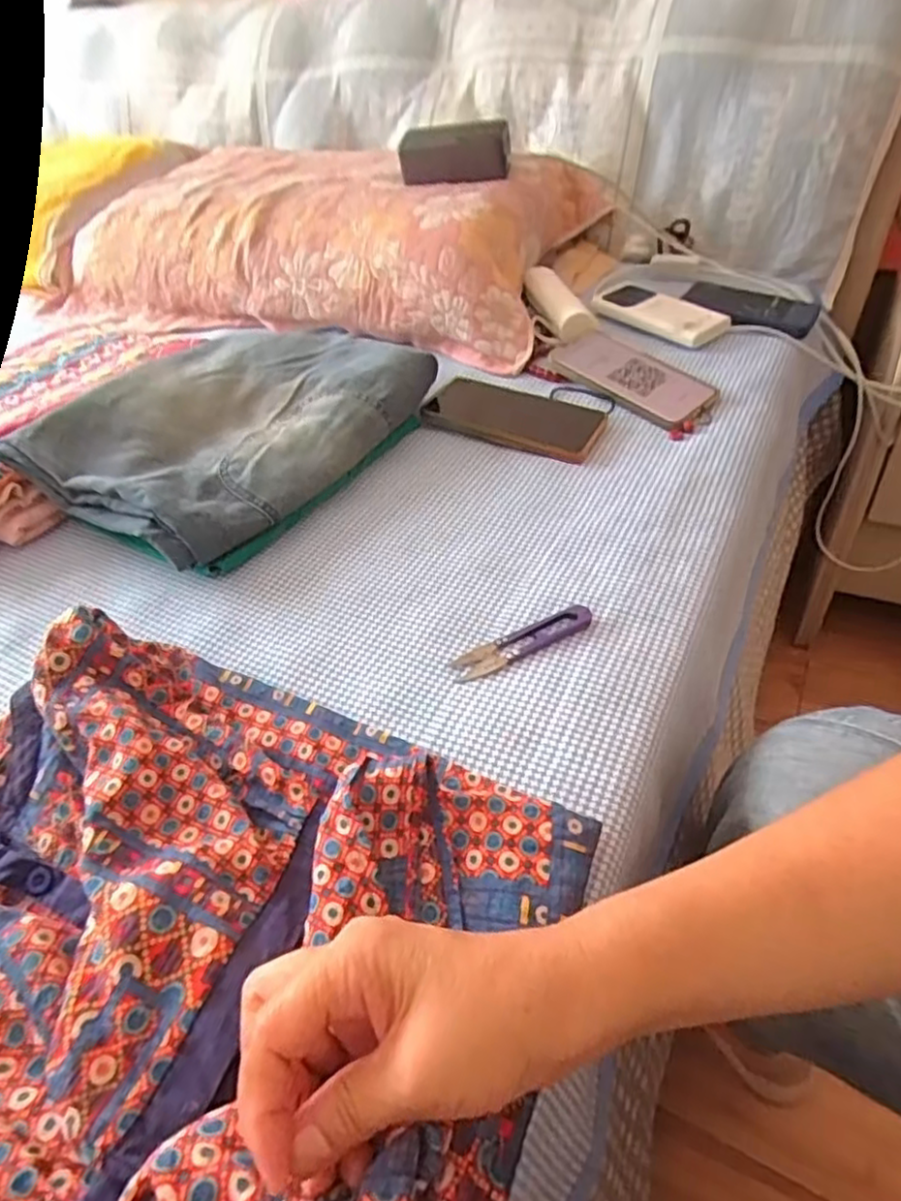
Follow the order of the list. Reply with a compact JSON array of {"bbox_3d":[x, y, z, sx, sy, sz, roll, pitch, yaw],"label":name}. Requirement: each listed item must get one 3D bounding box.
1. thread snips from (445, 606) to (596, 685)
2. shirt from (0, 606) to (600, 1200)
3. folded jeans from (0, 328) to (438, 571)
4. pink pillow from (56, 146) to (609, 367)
[{"bbox_3d":[0.048,0.027,0.451,0.099,0.011,0.023,-21,45,-16],"label":"thread snips"},{"bbox_3d":[-0.130,0.142,0.299,0.351,0.050,0.276,18,48,24],"label":"shirt"},{"bbox_3d":[-0.186,-0.164,0.611,0.228,0.060,0.314,21,50,26],"label":"folded jeans"},{"bbox_3d":[-0.172,-0.488,0.903,0.674,0.129,0.345,14,47,20],"label":"pink pillow"}]

